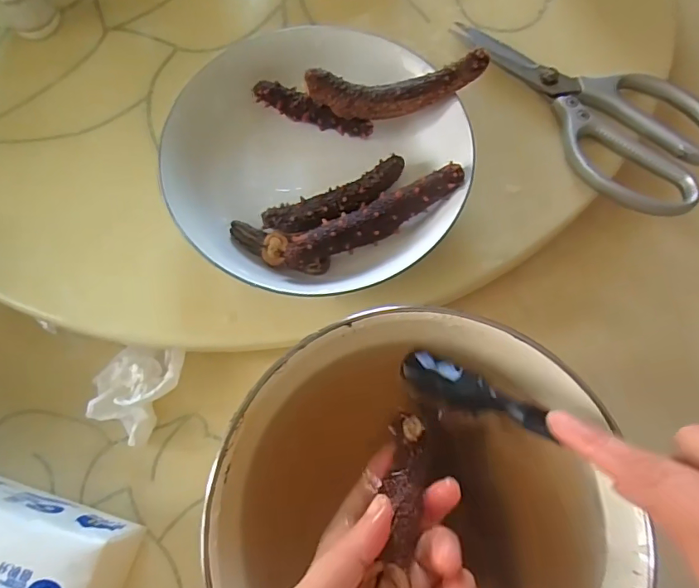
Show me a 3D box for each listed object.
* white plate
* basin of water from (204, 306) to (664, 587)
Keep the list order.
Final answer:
[{"bbox_3d":[-0.019,-0.082,0.297,0.168,0.041,0.174,0,71,0],"label":"white plate"},{"bbox_3d":[0.038,0.115,0.257,0.200,0.084,0.193,0,71,0],"label":"basin of water"}]

